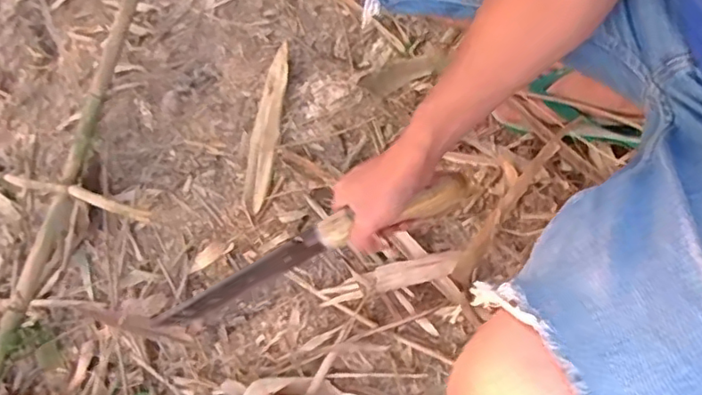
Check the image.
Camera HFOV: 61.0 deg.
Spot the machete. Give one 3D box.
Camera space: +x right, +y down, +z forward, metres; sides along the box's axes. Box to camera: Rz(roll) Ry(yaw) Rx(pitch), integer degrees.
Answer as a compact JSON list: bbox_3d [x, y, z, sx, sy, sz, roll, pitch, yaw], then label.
[{"bbox_3d":[-0.049,0.059,0.632,0.361,0.057,0.030,-25,70,14],"label":"machete"}]

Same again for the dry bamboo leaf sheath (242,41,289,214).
[{"bbox_3d":[-0.124,-0.113,0.899,0.045,0.019,0.275,0,70,21],"label":"dry bamboo leaf sheath"}]

